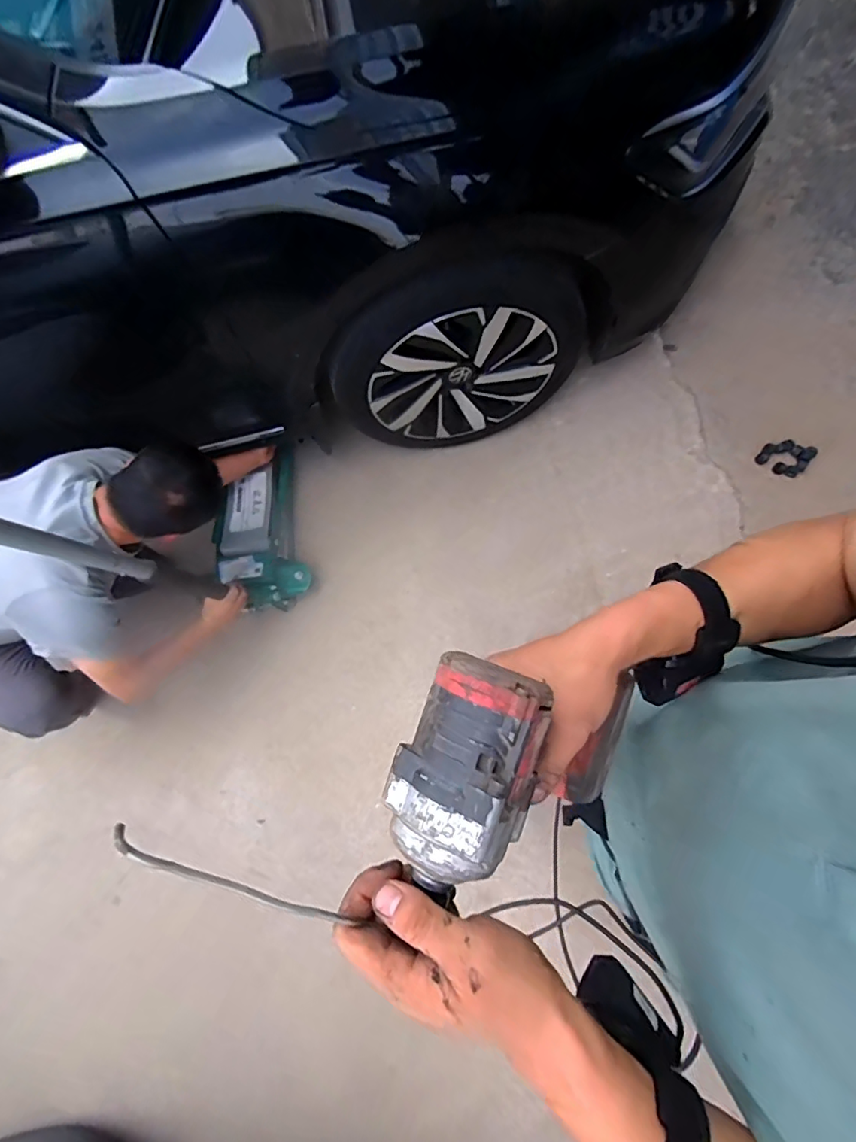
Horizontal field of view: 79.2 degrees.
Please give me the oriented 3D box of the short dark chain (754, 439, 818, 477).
[{"bbox_3d":[0.963,-0.310,1.391,0.115,0.031,0.103,38,81,14],"label":"short dark chain"}]

